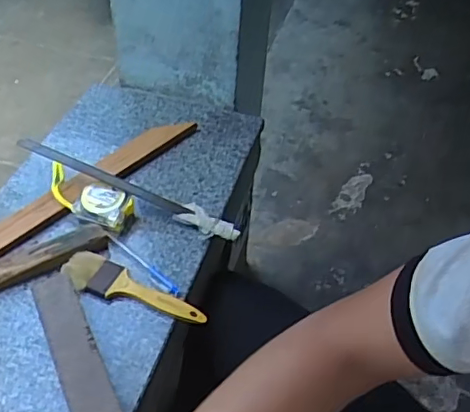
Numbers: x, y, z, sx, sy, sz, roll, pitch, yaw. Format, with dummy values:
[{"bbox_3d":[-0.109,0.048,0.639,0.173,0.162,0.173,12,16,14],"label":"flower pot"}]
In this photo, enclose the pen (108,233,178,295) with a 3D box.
[{"bbox_3d":[-0.110,0.068,0.682,0.123,0.009,0.013,35,52,30],"label":"pen"}]

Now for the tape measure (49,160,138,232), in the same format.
[{"bbox_3d":[-0.203,-0.013,0.751,0.147,0.037,0.056,26,49,21],"label":"tape measure"}]

